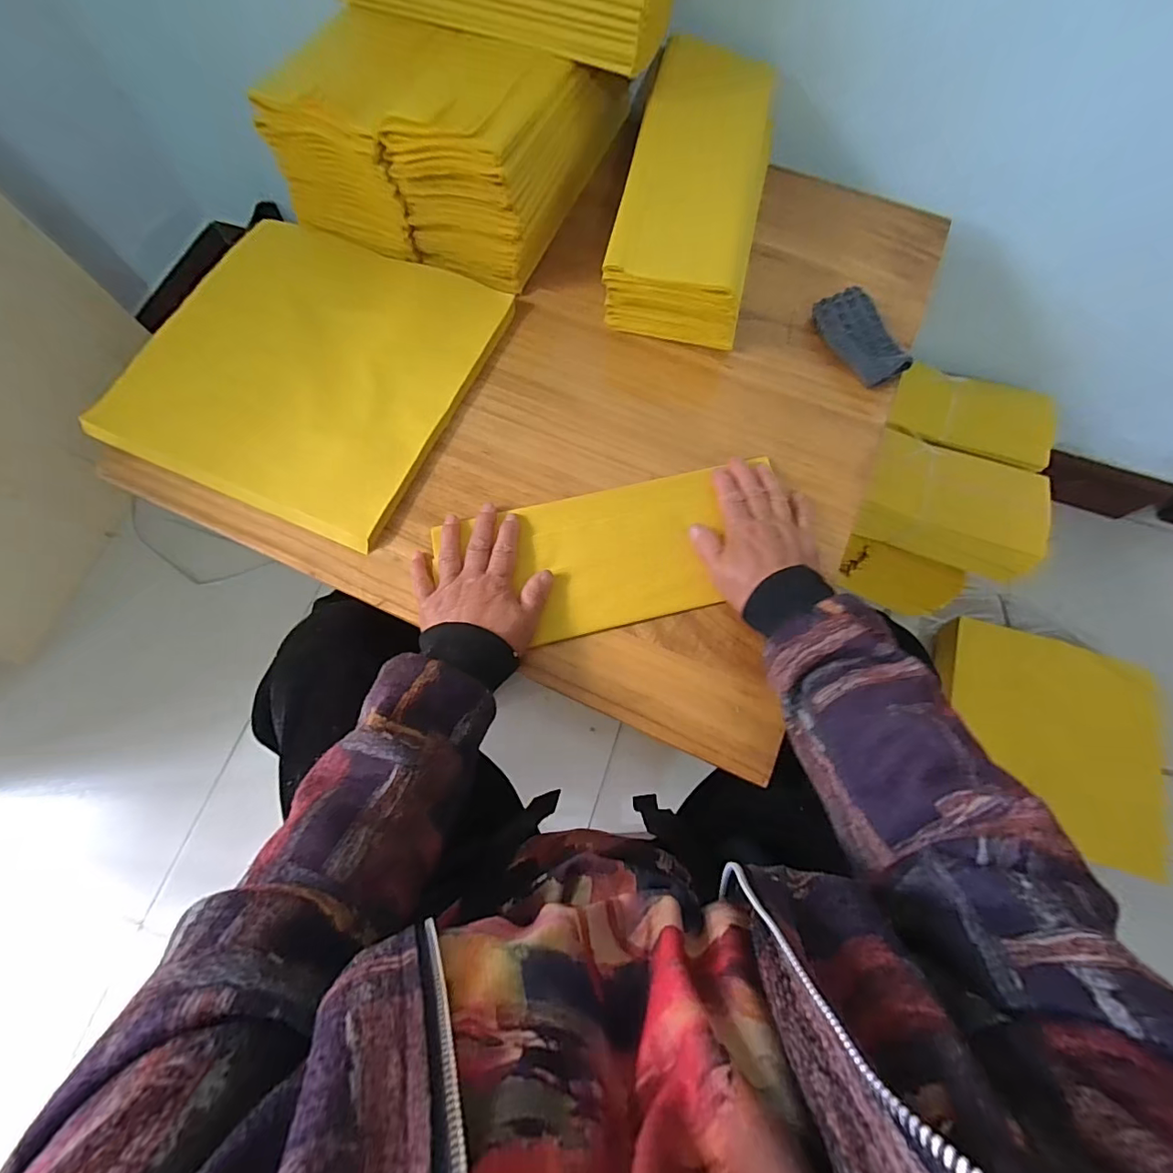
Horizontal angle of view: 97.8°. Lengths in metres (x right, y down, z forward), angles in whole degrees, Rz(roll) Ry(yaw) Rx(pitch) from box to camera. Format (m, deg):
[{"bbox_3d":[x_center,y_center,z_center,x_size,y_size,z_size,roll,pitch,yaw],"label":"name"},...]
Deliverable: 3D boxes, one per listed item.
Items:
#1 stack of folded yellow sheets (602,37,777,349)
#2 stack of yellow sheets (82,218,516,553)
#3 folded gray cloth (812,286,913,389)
[{"bbox_3d":[0.115,-0.407,0.532,0.135,0.090,0.316,13,73,4],"label":"stack of folded yellow sheets"},{"bbox_3d":[-0.273,-0.225,0.512,0.307,0.016,0.304,22,74,7],"label":"stack of yellow sheets"},{"bbox_3d":[0.272,-0.246,0.508,0.048,0.032,0.105,-25,74,-8],"label":"folded gray cloth"}]

